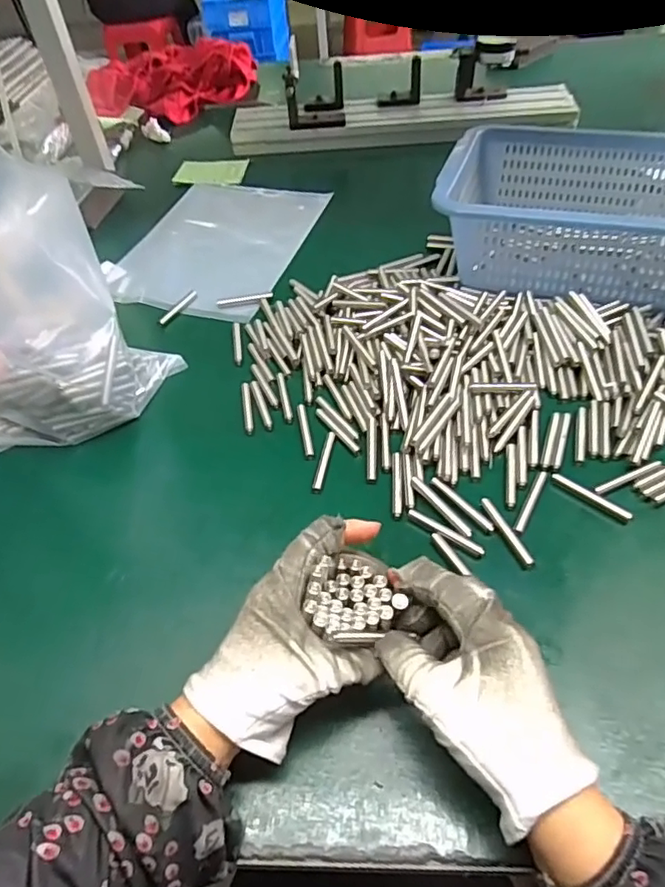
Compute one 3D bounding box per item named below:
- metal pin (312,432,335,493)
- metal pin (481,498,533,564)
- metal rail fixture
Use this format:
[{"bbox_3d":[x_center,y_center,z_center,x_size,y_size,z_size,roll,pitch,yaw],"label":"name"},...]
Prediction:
[{"bbox_3d":[-0.007,0.014,0.454,0.008,0.005,0.058,10,53,7],"label":"metal pin"},{"bbox_3d":[0.119,0.059,0.400,0.007,0.004,0.057,-18,55,-14],"label":"metal pin"},{"bbox_3d":[0.100,-0.487,0.829,0.487,0.108,0.121,3,53,2],"label":"metal rail fixture"}]

